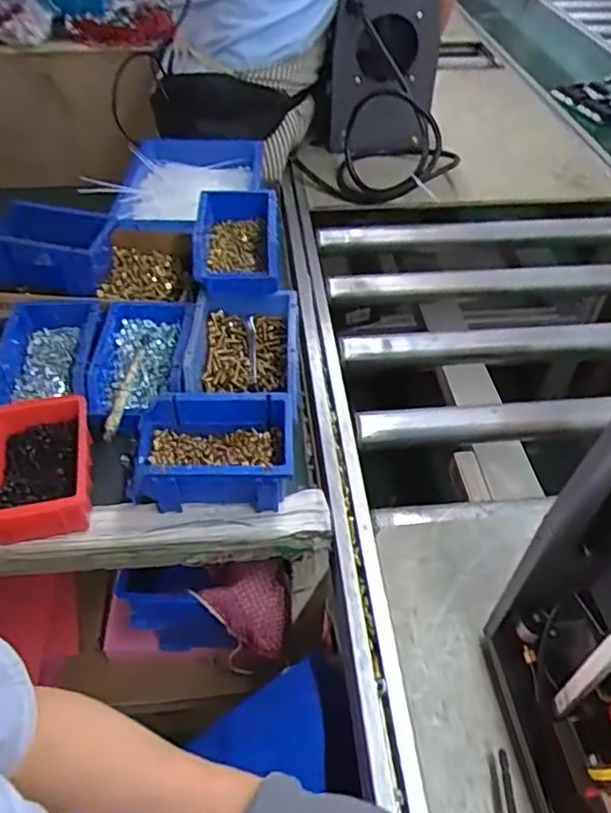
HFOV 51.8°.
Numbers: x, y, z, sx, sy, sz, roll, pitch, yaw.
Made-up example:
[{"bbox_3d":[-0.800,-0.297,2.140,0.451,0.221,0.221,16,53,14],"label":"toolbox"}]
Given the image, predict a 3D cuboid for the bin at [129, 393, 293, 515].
[{"bbox_3d":[-0.095,0.048,0.638,0.163,0.074,0.108,2,46,1],"label":"bin"}]

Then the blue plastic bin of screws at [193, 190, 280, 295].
[{"bbox_3d":[-0.088,-0.212,0.800,0.105,0.061,0.168,-3,46,-4],"label":"blue plastic bin of screws"}]

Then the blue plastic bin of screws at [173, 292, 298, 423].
[{"bbox_3d":[-0.072,-0.059,0.727,0.126,0.057,0.178,1,46,-1],"label":"blue plastic bin of screws"}]

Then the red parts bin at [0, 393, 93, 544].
[{"bbox_3d":[-0.269,0.062,0.627,0.105,0.053,0.149,-8,47,-9],"label":"red parts bin"}]

